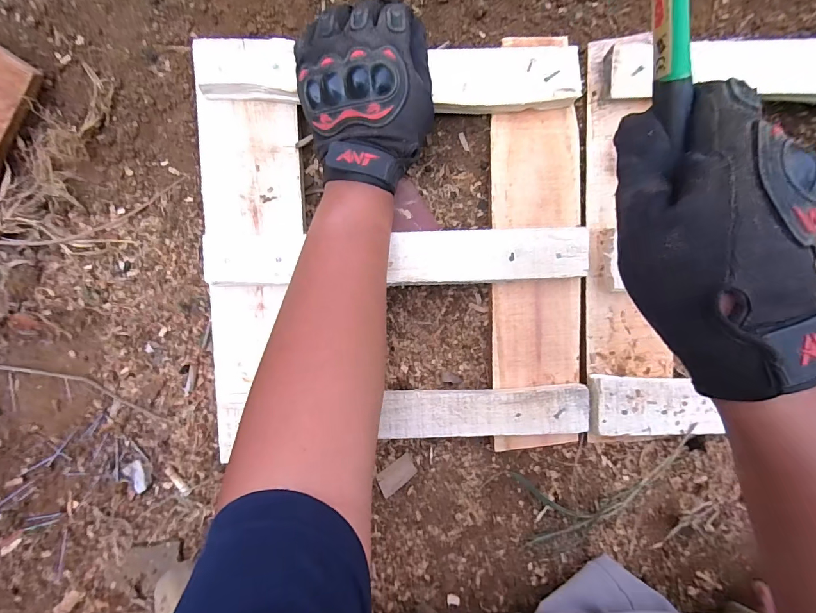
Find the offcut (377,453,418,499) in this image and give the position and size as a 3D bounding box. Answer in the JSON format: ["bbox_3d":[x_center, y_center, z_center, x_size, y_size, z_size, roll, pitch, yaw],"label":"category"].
[{"bbox_3d":[-0.011,0.170,0.396,0.042,0.004,0.023,-33,73,-19],"label":"offcut"}]

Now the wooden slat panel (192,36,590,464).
[{"bbox_3d":[-0.008,-0.050,0.371,0.353,0.037,0.382,-2,93,-1],"label":"wooden slat panel"}]

